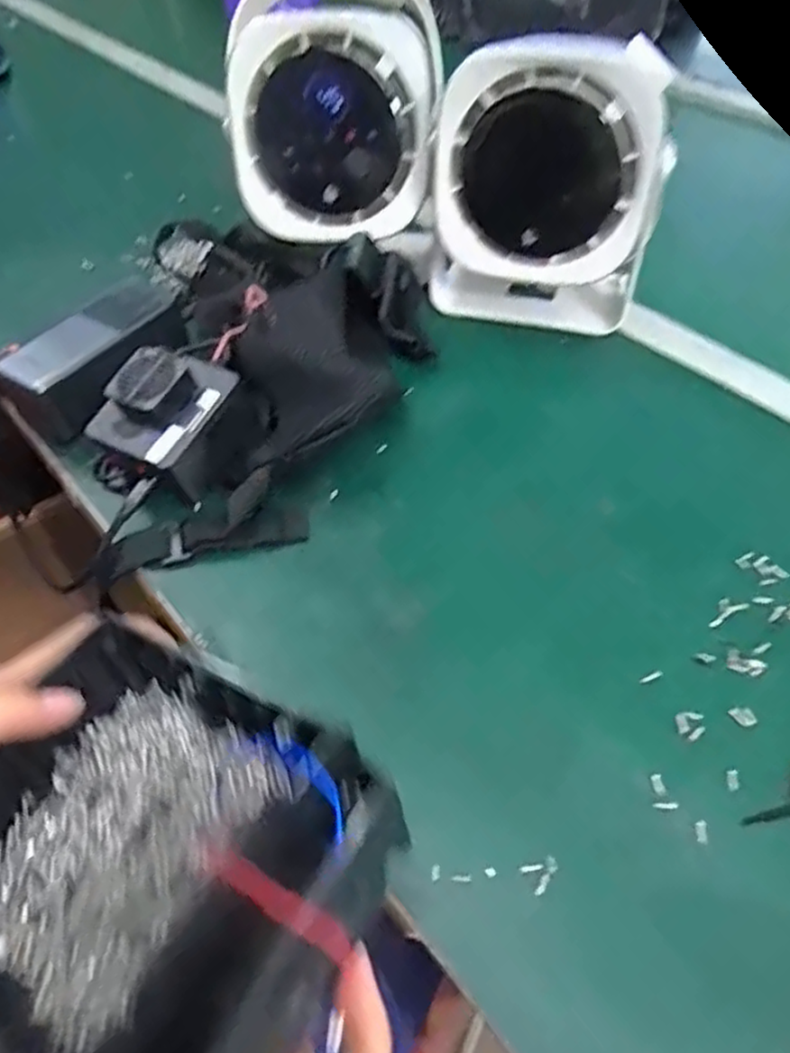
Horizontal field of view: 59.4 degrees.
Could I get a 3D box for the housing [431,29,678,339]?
[{"bbox_3d":[0.106,-0.232,0.494,0.157,0.195,0.079,11,54,12],"label":"housing"}]

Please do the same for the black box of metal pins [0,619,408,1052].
[{"bbox_3d":[-0.085,0.109,0.229,0.145,0.057,0.123,27,59,23],"label":"black box of metal pins"}]

